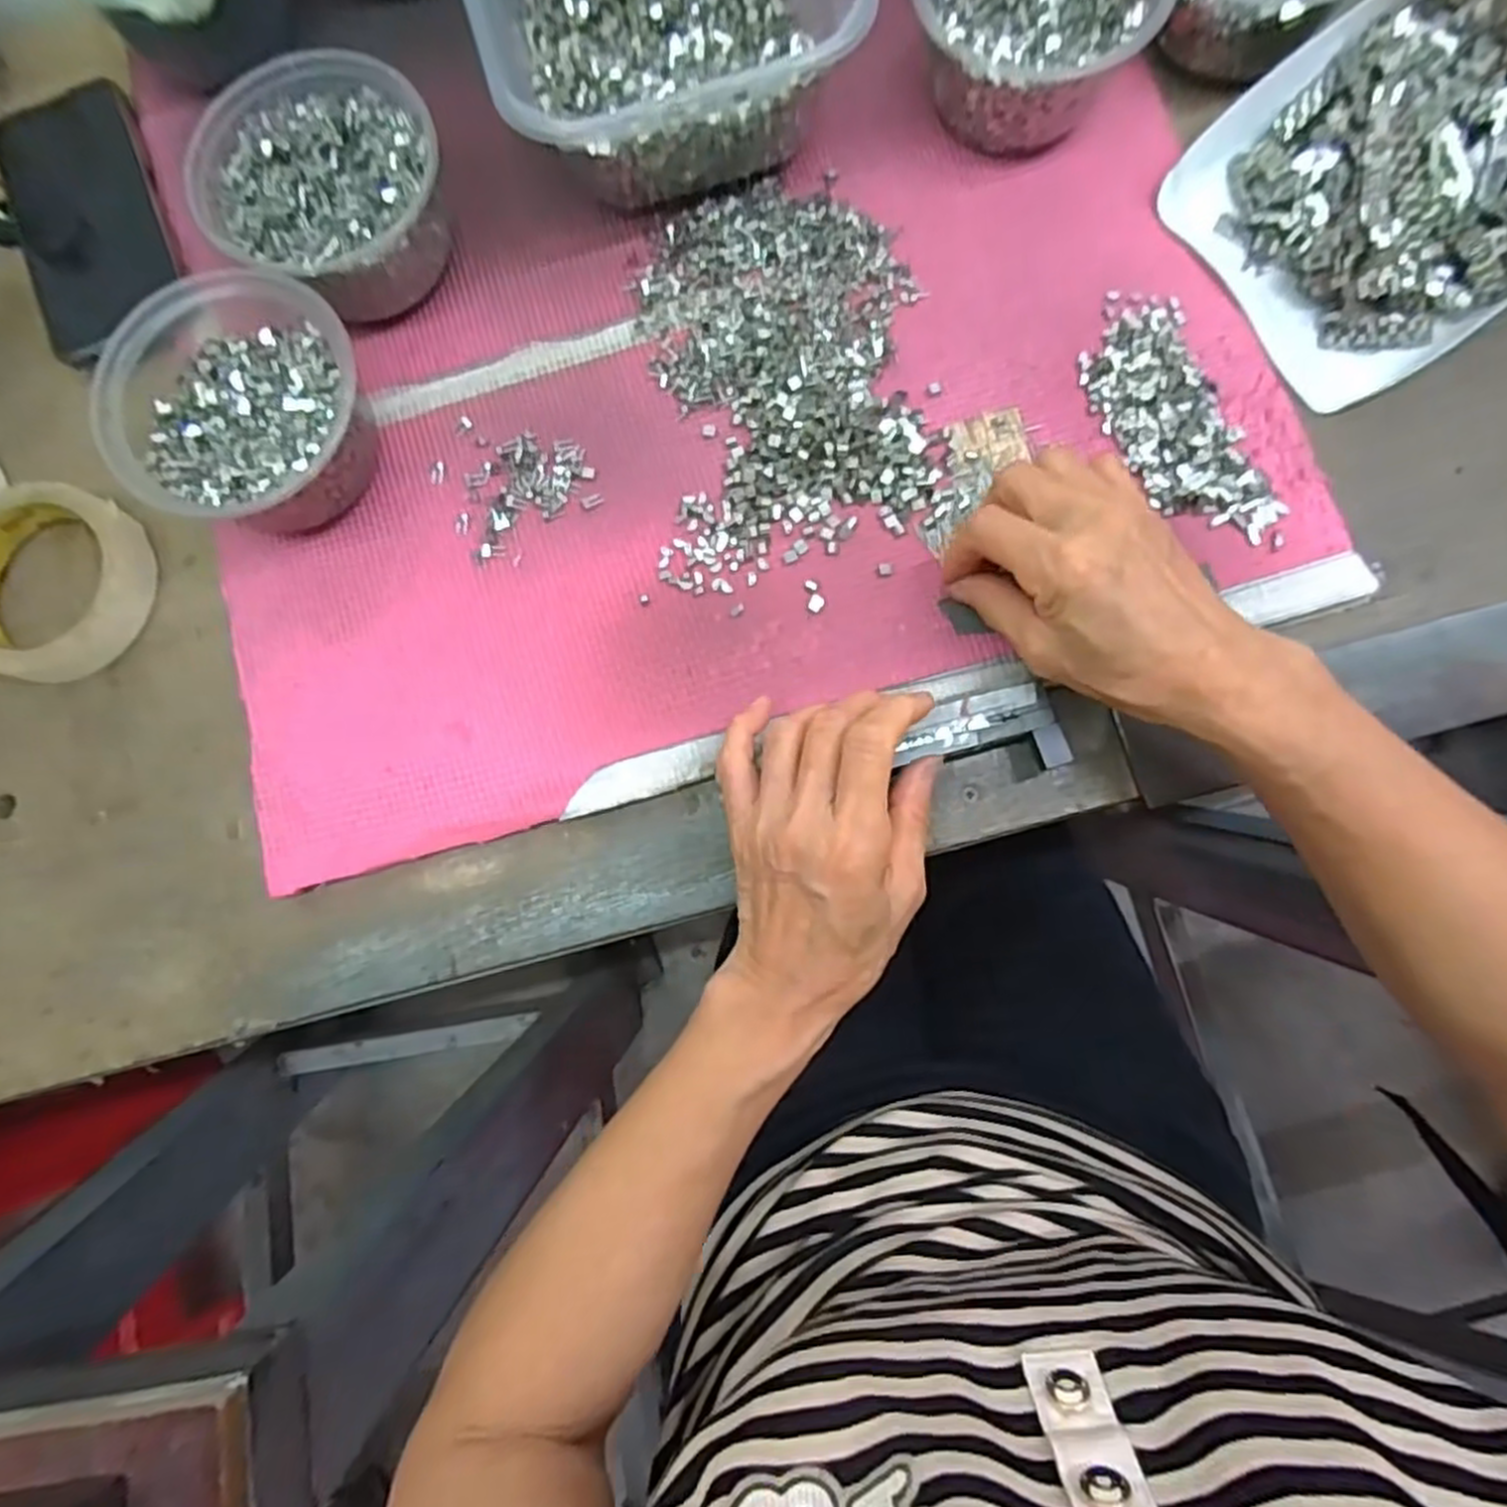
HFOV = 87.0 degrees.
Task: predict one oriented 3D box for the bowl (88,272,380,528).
[{"bbox_3d":[-0.235,-0.157,0.375,0.118,0.053,0.113,22,84,7],"label":"bowl"}]

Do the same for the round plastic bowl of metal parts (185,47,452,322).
[{"bbox_3d":[-0.206,-0.276,0.390,0.109,0.051,0.114,-1,81,3],"label":"round plastic bowl of metal parts"}]

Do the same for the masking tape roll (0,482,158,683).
[{"bbox_3d":[-0.361,-0.088,0.402,0.097,0.023,0.096,-1,81,3],"label":"masking tape roll"}]

